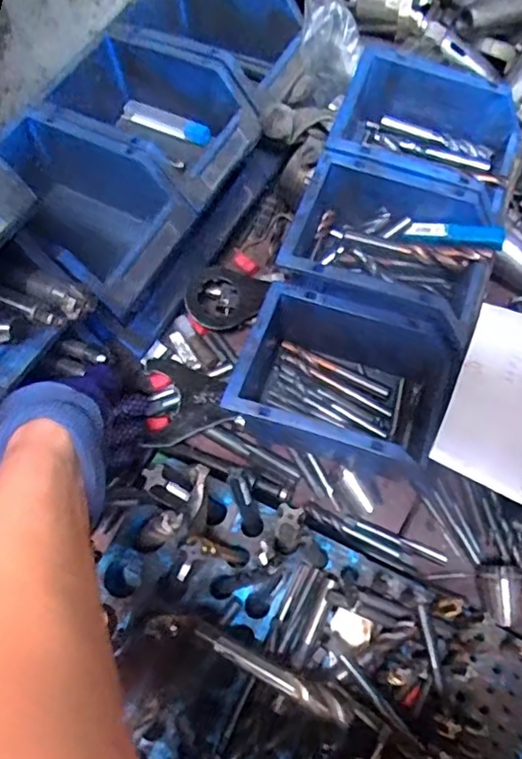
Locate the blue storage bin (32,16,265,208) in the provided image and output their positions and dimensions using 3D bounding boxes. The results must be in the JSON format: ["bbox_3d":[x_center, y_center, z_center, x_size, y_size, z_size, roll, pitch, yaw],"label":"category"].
[{"bbox_3d":[-0.092,-0.210,0.486,0.159,0.075,0.119,27,68,12],"label":"blue storage bin"}]

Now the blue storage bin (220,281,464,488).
[{"bbox_3d":[0.058,0.004,0.427,0.139,0.068,0.105,16,66,8],"label":"blue storage bin"}]

